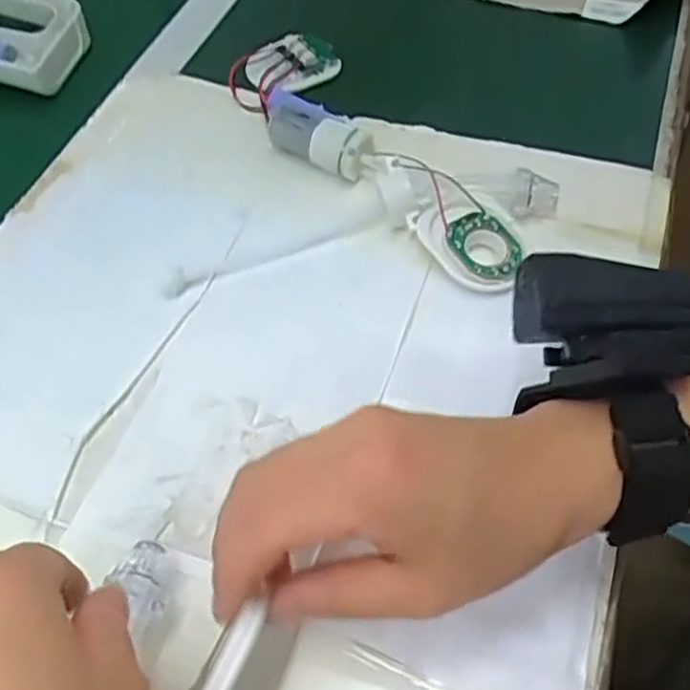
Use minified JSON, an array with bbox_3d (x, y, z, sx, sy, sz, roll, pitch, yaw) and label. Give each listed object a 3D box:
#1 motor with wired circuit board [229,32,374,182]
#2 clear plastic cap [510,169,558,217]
[{"bbox_3d":[-0.030,-0.148,0.439,0.068,0.026,0.138,-10,55,-5],"label":"motor with wired circuit board"},{"bbox_3d":[0.100,-0.080,0.388,0.023,0.016,0.020,10,55,10],"label":"clear plastic cap"}]

